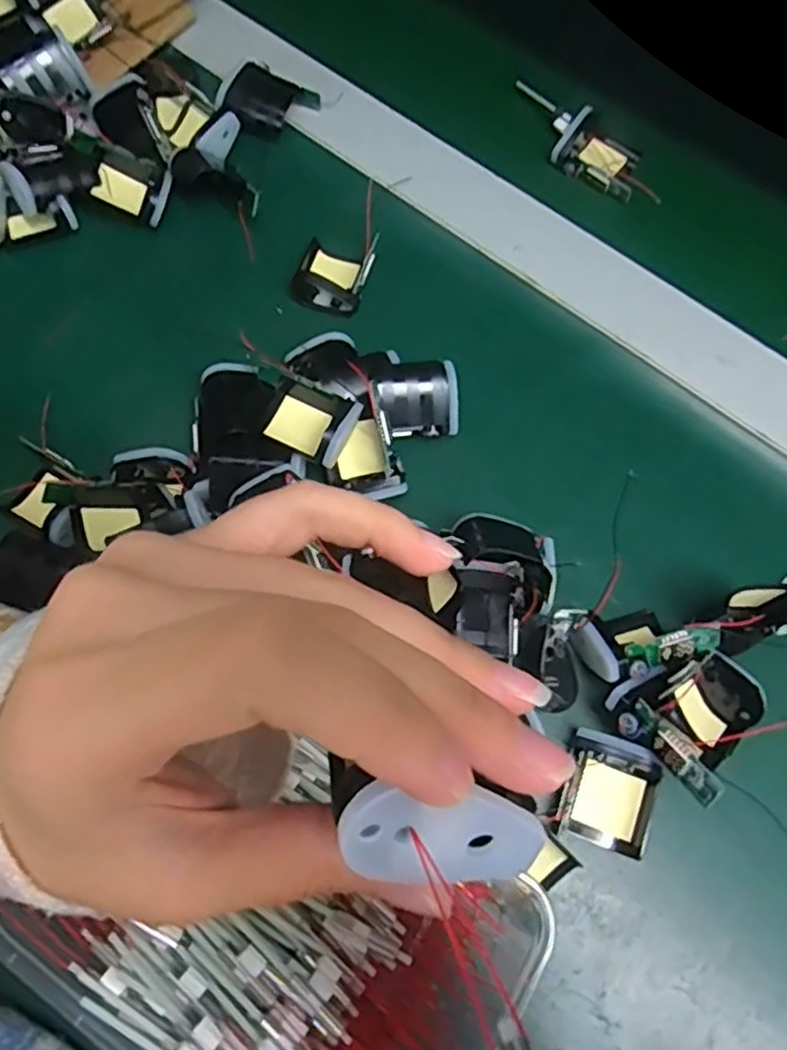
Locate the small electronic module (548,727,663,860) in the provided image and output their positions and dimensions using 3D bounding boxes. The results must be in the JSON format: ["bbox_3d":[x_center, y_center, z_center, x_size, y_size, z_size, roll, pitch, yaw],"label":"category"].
[{"bbox_3d":[0.089,0.109,0.280,0.037,0.018,0.041,19,72,5],"label":"small electronic module"}]

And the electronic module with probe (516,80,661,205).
[{"bbox_3d":[0.113,-0.229,0.410,0.111,0.021,0.039,38,75,11],"label":"electronic module with probe"}]

